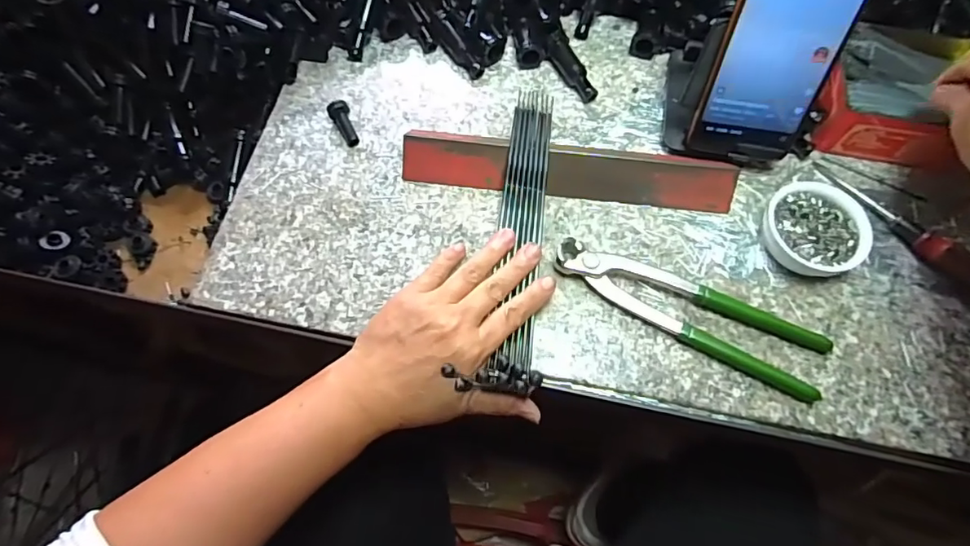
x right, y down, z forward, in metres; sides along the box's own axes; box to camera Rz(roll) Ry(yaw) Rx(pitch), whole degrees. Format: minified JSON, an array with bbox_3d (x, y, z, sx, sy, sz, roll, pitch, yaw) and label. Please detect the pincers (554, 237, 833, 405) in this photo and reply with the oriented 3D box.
[{"bbox_3d":[0.146,0.023,0.377,0.196,0.017,0.052,25,69,10],"label":"pincers"}]

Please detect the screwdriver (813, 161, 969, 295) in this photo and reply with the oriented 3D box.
[{"bbox_3d":[0.321,-0.039,0.400,0.021,0.025,0.146,-32,71,-13],"label":"screwdriver"}]

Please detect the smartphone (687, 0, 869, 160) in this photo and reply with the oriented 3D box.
[{"bbox_3d":[0.203,-0.154,0.361,0.076,0.165,0.009,9,42,3],"label":"smartphone"}]

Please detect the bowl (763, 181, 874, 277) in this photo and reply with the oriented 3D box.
[{"bbox_3d":[0.243,-0.033,0.395,0.070,0.026,0.068,0,67,0],"label":"bowl"}]

